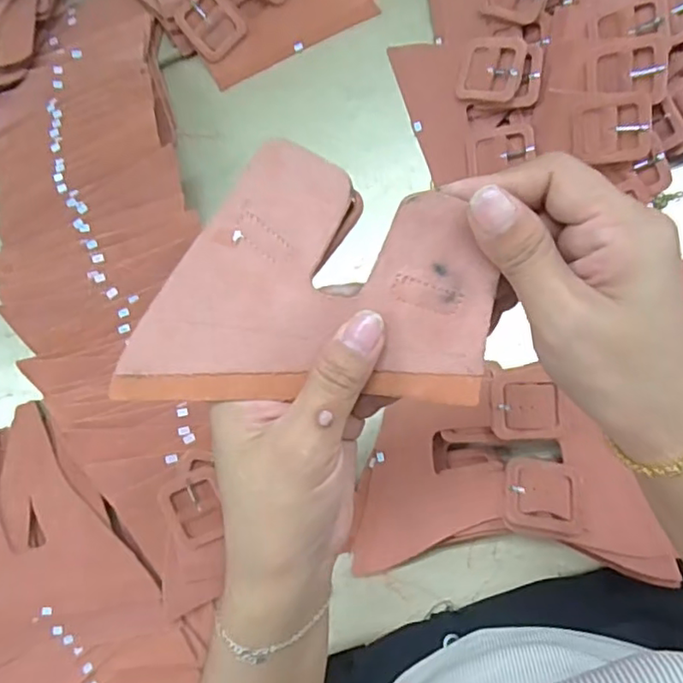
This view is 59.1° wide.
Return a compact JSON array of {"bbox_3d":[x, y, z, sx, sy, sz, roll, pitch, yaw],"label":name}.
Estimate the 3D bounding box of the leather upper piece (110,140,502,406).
[{"bbox_3d":[-0.013,-0.026,0.238,0.139,0.018,0.096,0,86,6],"label":"leather upper piece"}]

